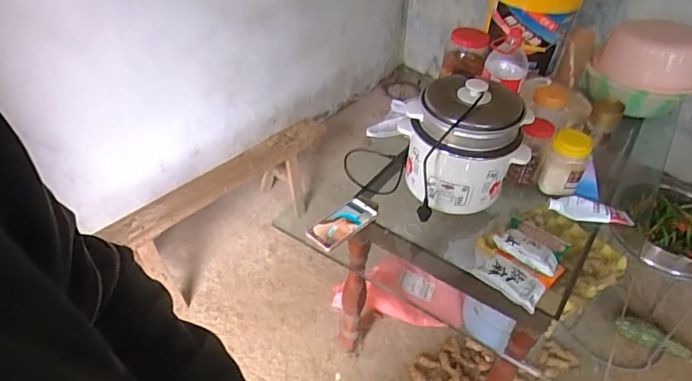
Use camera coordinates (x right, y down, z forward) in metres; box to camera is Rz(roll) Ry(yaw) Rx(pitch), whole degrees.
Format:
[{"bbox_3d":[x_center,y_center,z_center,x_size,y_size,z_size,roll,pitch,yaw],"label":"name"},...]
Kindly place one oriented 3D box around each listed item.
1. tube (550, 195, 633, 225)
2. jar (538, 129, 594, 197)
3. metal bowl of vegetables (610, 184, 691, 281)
[{"bbox_3d":[0.601,0.052,1.176,0.200,0.038,0.056,10,43,6],"label":"tube"},{"bbox_3d":[0.556,-0.069,1.208,0.095,0.151,0.104,2,43,-2],"label":"jar"},{"bbox_3d":[0.957,0.098,1.386,0.299,0.123,0.302,27,47,23],"label":"metal bowl of vegetables"}]

